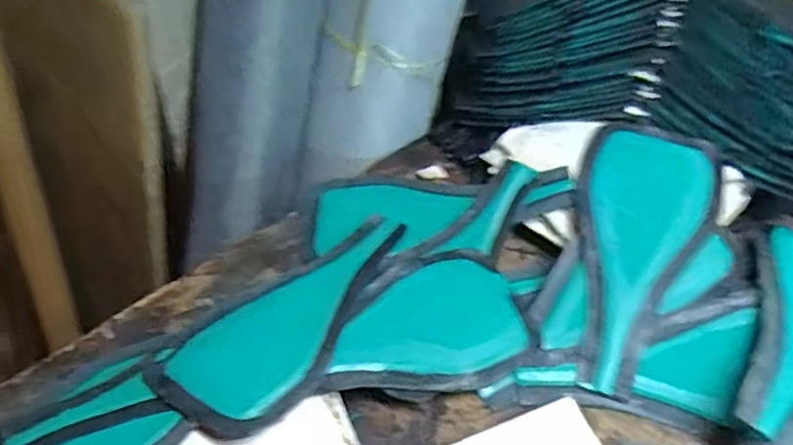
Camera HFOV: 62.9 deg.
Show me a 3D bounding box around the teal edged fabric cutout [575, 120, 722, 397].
[{"bbox_3d":[0.173,0.018,0.473,0.095,0.010,0.218,16,65,13],"label":"teal edged fabric cutout"}]

